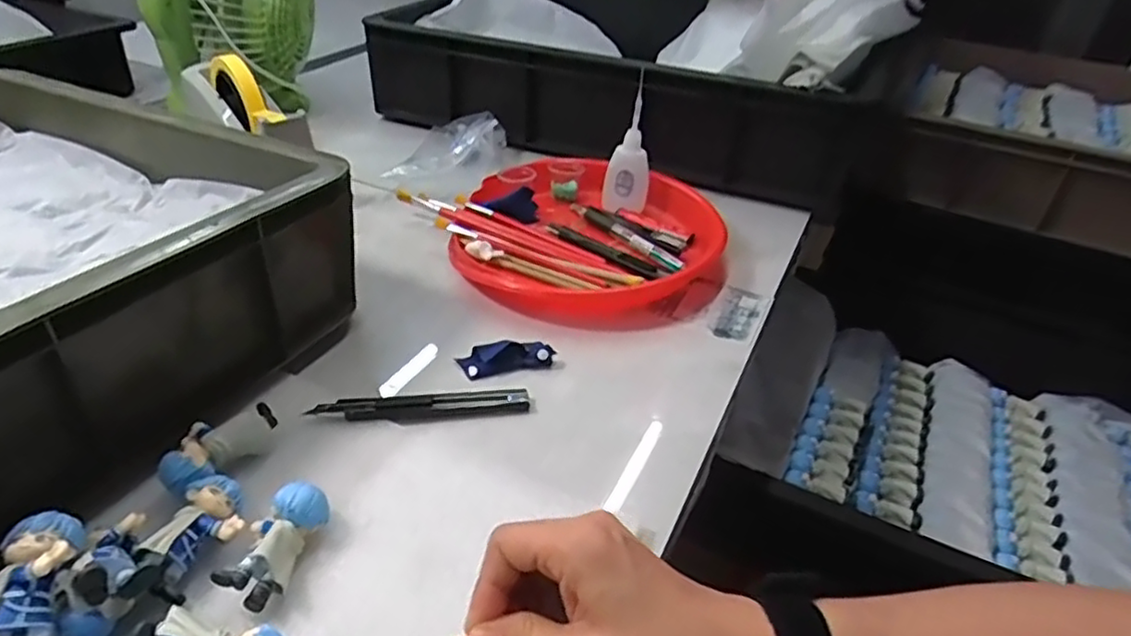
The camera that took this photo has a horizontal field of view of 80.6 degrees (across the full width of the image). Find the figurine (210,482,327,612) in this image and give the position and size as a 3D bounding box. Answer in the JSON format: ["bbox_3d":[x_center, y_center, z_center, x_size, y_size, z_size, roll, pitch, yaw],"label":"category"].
[{"bbox_3d":[-0.147,0.112,0.334,0.033,0.027,0.059,10,35,9],"label":"figurine"}]

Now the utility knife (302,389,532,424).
[{"bbox_3d":[-0.091,0.059,0.433,0.134,0.011,0.019,-4,35,-11],"label":"utility knife"}]

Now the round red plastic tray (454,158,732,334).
[{"bbox_3d":[0.023,-0.074,0.606,0.236,0.042,0.234,8,35,6],"label":"round red plastic tray"}]

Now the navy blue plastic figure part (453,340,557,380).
[{"bbox_3d":[-0.041,0.029,0.478,0.066,0.013,0.025,-7,36,-16],"label":"navy blue plastic figure part"}]

